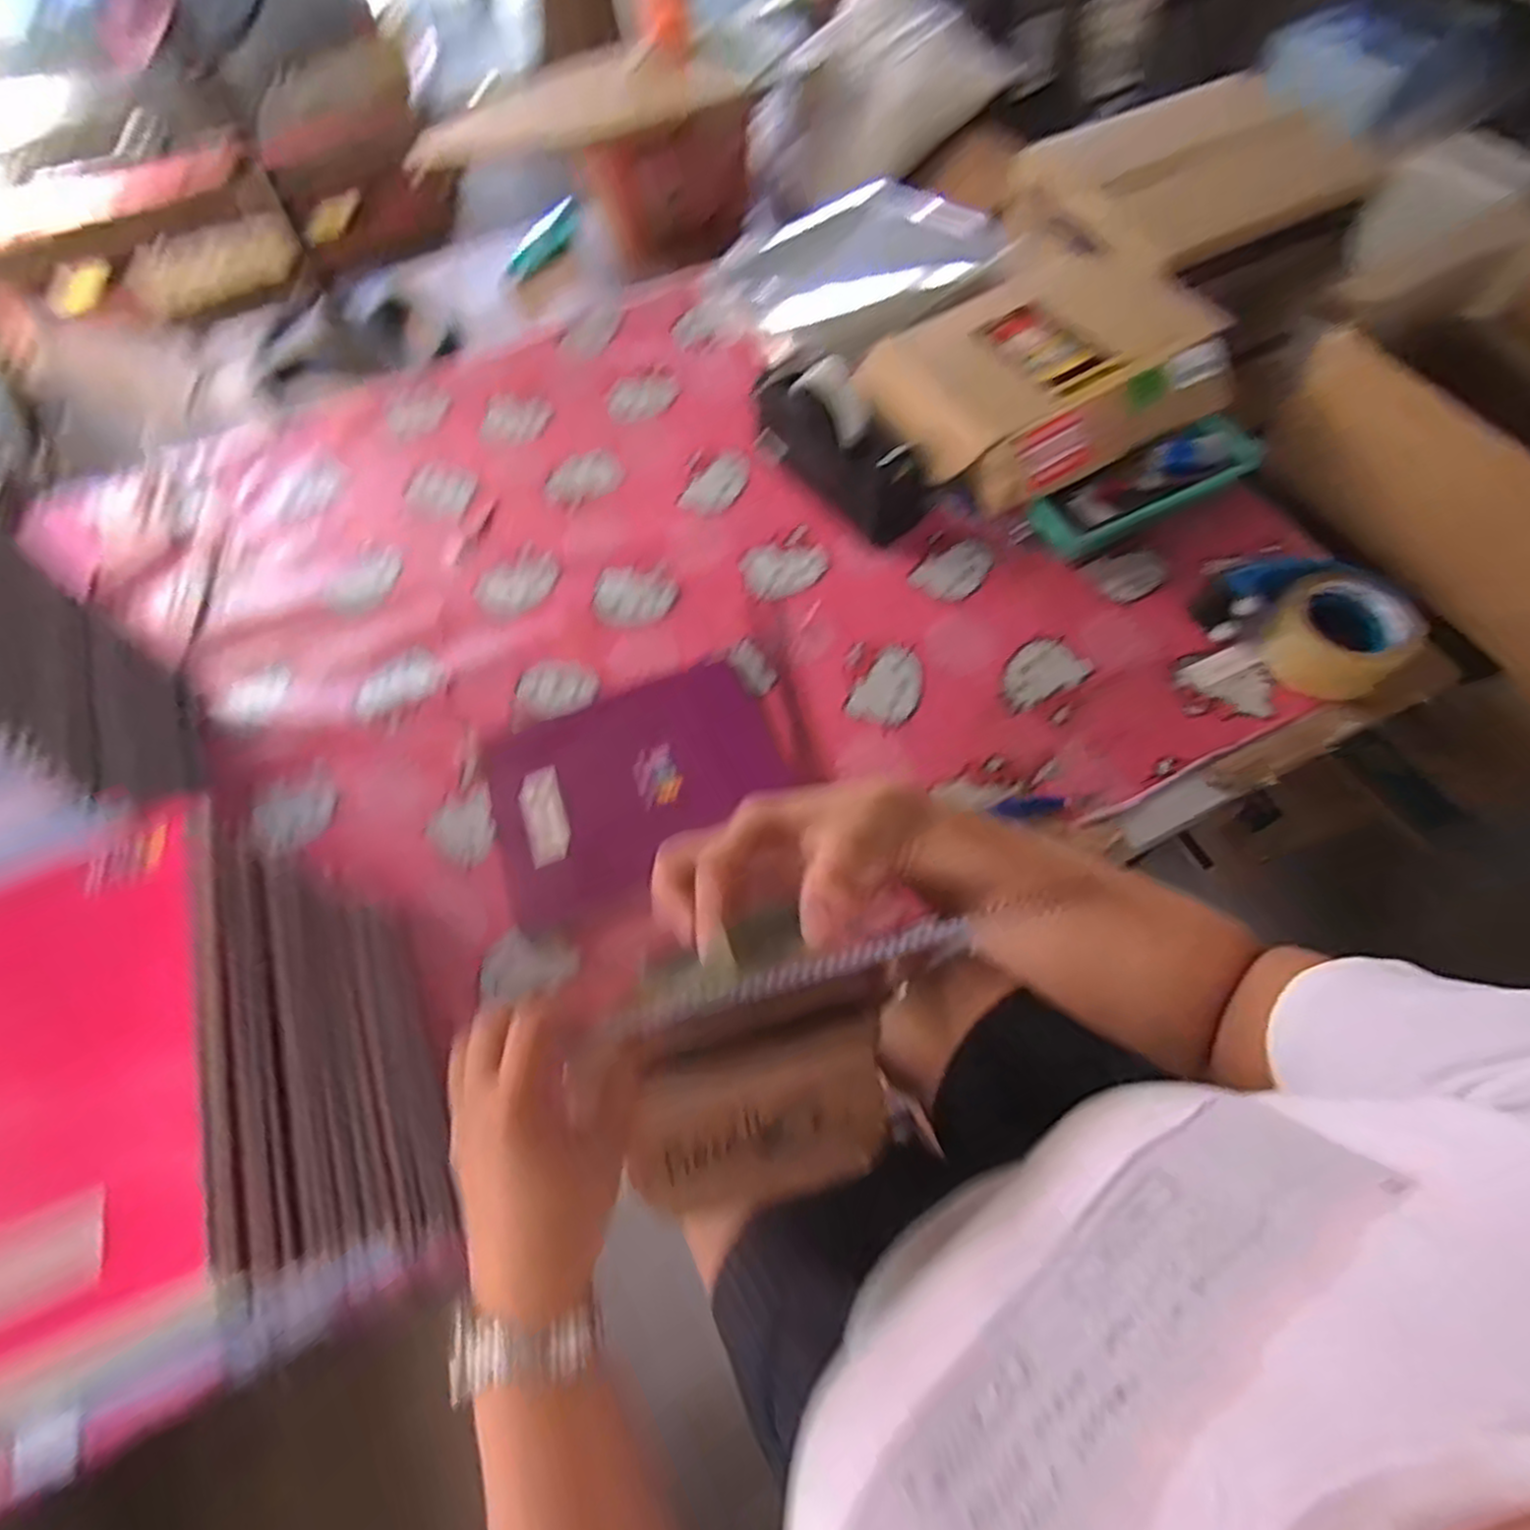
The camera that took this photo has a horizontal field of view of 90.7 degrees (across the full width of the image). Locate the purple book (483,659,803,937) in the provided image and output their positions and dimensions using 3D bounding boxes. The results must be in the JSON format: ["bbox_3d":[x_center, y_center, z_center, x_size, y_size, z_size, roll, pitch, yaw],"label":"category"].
[{"bbox_3d":[-0.111,0.013,0.665,0.251,0.017,0.188,-22,64,-8],"label":"purple book"}]

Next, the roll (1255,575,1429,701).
[{"bbox_3d":[0.500,-0.113,0.660,0.098,0.062,0.102,-34,66,-14],"label":"roll"}]

